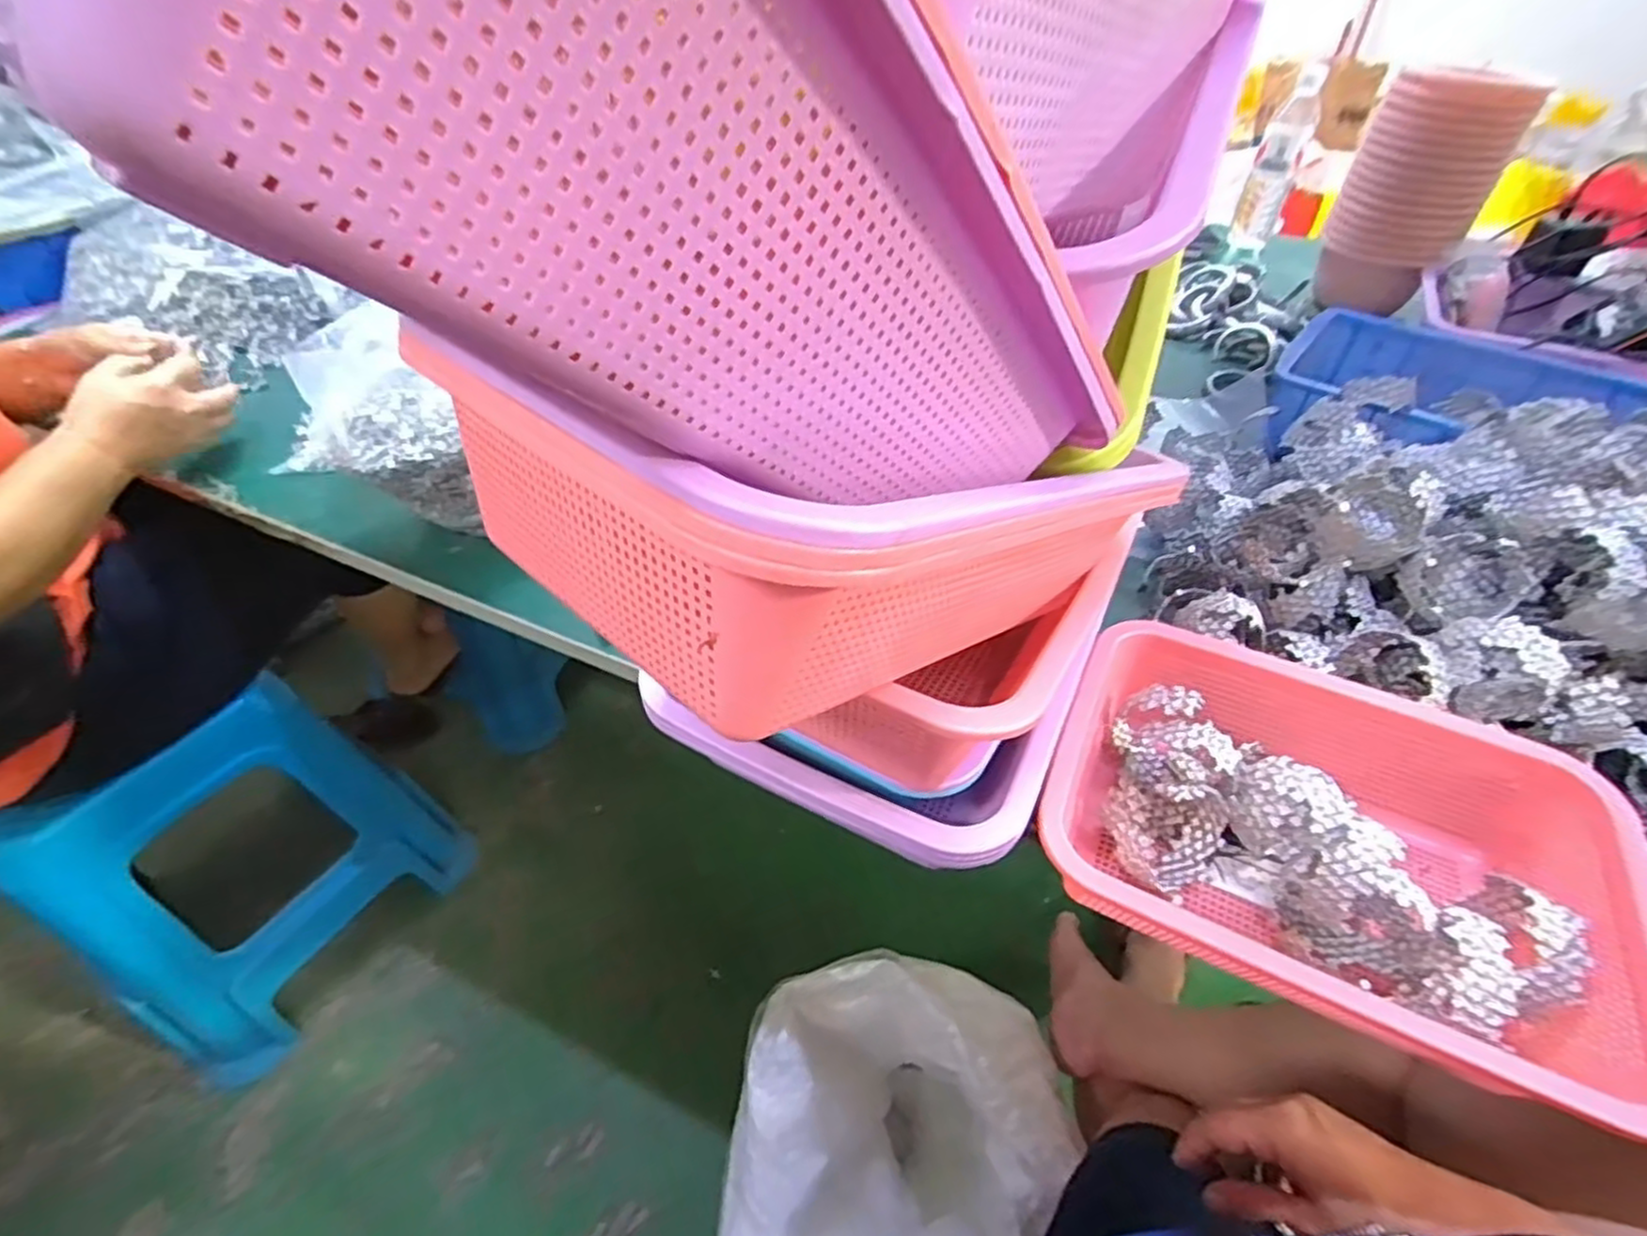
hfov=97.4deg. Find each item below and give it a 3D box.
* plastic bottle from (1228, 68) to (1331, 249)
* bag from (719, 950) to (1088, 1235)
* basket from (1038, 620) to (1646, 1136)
[{"bbox_3d":[0.650,-0.643,1.037,0.064,0.215,0.054,17,46,15],"label":"plastic bottle"},{"bbox_3d":[0.057,0.548,0.709,0.277,0.324,0.308,7,44,5],"label":"bag"},{"bbox_3d":[0.261,0.118,0.389,0.271,0.084,0.199,21,47,18],"label":"basket"}]

